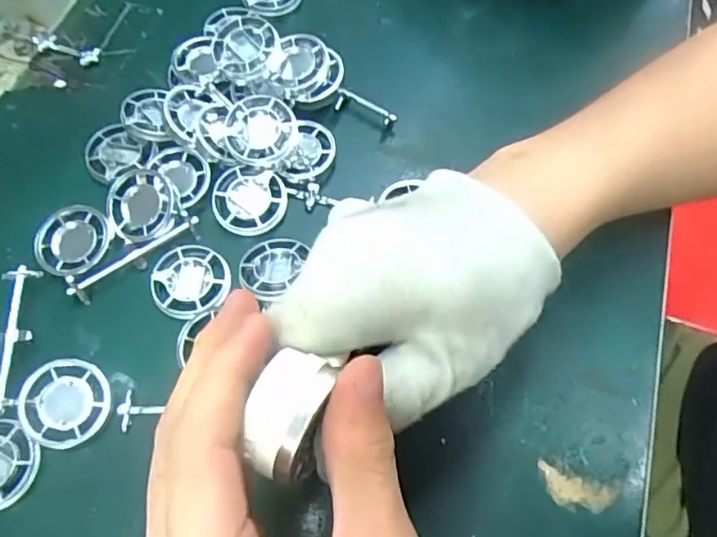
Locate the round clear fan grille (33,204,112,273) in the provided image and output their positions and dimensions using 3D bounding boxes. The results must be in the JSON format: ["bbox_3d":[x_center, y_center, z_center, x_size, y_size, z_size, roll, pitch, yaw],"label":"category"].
[{"bbox_3d":[-0.147,-0.014,0.305,0.034,0.012,0.037,0,65,0],"label":"round clear fan grille"}]

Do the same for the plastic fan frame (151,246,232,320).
[{"bbox_3d":[-0.084,0.006,0.294,0.038,0.010,0.040,-14,66,-7],"label":"plastic fan frame"}]

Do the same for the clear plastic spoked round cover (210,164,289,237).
[{"bbox_3d":[-0.058,-0.038,0.311,0.038,0.010,0.036,0,65,0],"label":"clear plastic spoked round cover"}]

